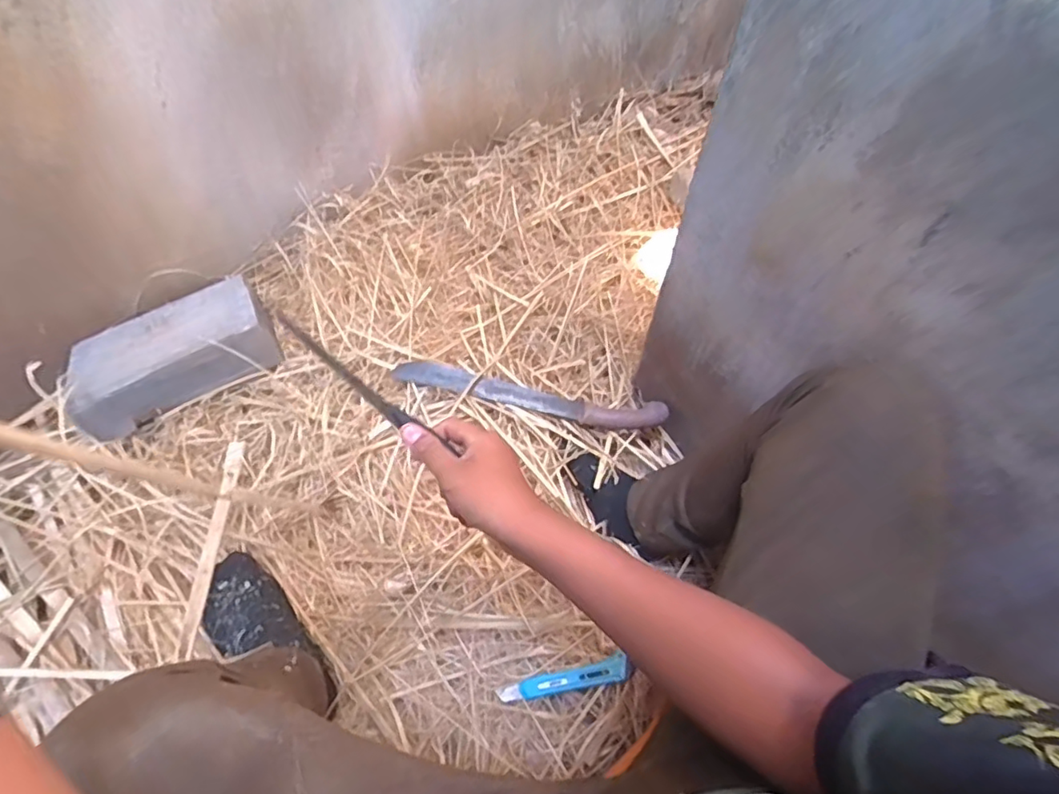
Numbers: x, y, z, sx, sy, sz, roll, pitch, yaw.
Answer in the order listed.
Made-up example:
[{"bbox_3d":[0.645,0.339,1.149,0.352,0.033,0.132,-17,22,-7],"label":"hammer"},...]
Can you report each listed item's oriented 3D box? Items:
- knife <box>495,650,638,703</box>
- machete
[{"bbox_3d":[0.043,0.341,0.690,0.163,0.008,0.028,-17,59,7],"label":"knife"},{"bbox_3d":[0.000,-0.002,0.871,0.410,0.030,0.051,9,59,5],"label":"machete"}]

